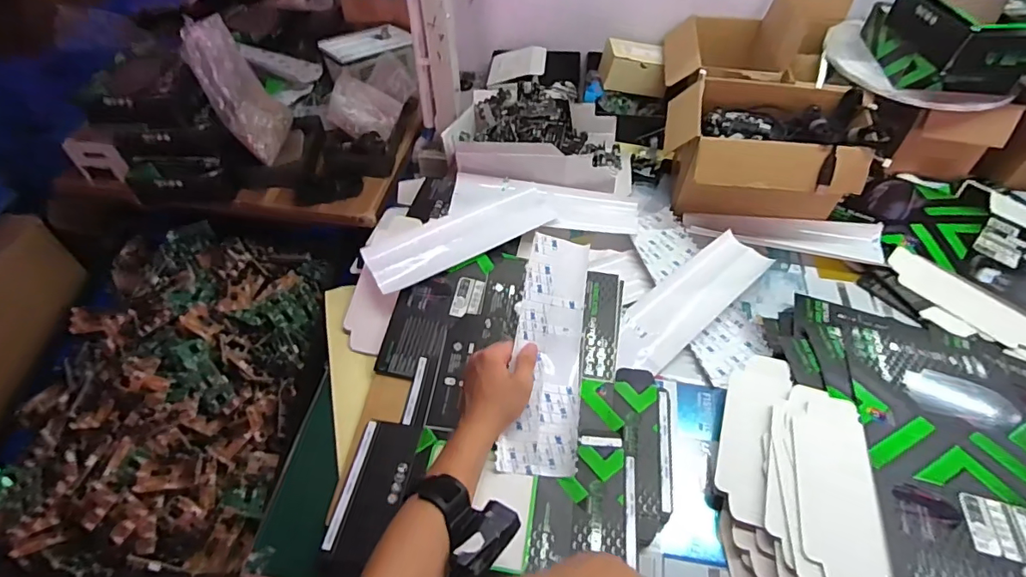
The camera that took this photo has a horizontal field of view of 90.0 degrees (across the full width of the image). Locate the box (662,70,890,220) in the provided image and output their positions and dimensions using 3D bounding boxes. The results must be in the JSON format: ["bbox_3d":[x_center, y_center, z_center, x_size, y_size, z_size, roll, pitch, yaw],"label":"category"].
[{"bbox_3d":[0.368,-0.199,0.782,0.274,0.157,0.203,9,52,8],"label":"box"}]

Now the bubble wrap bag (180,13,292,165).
[{"bbox_3d":[-0.449,-0.331,0.856,0.046,0.219,0.097,13,49,39],"label":"bubble wrap bag"}]

